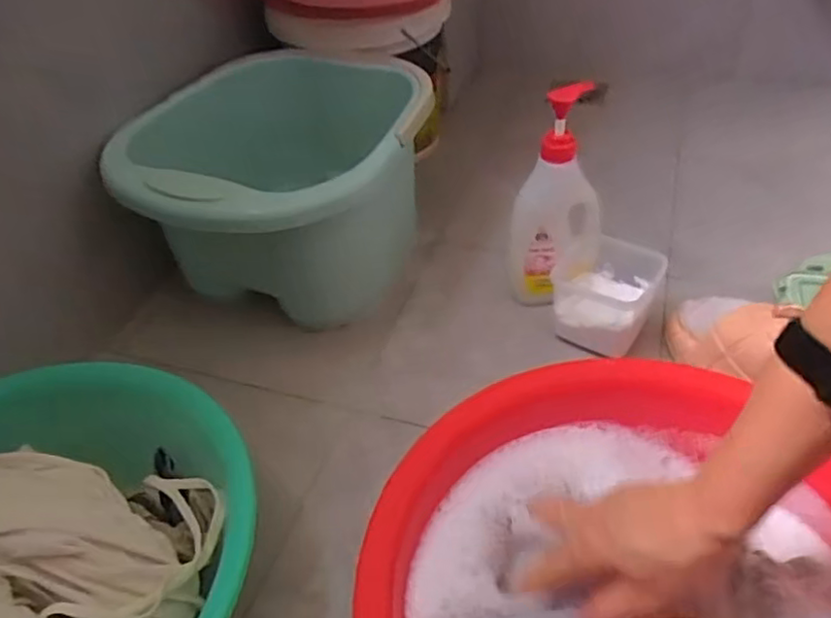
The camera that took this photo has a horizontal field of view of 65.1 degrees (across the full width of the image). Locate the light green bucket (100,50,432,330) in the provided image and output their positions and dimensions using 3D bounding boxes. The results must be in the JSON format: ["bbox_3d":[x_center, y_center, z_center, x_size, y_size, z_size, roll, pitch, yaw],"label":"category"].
[{"bbox_3d":[-0.147,-0.145,0.797,0.347,0.215,0.365,-2,42,2],"label":"light green bucket"}]

